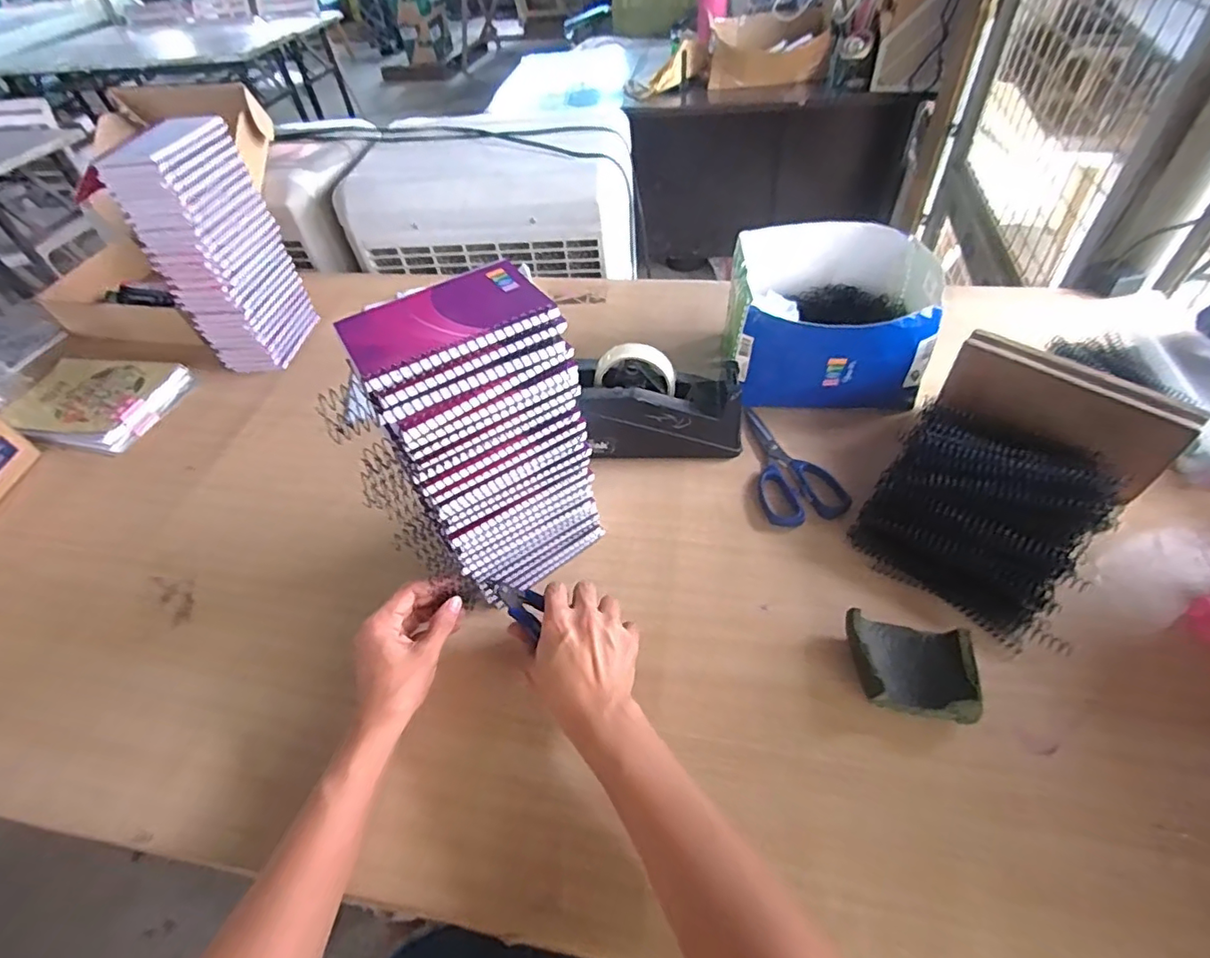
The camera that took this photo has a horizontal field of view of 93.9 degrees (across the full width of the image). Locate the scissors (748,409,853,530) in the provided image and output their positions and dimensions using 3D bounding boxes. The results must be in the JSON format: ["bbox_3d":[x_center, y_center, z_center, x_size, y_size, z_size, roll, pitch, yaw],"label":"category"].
[{"bbox_3d":[0.182,-0.015,0.605,0.081,0.011,0.159,-17,47,-9],"label":"scissors"}]

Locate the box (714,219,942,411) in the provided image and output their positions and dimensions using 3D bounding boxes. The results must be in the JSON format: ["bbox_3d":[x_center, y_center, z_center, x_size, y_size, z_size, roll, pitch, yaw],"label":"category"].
[{"bbox_3d":[0.265,-0.190,0.670,0.212,0.125,0.222,3,47,11],"label":"box"}]

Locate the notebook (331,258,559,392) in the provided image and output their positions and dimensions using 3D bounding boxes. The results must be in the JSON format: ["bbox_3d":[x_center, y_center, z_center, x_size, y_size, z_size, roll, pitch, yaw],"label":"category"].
[{"bbox_3d":[-0.103,-0.104,0.371,0.127,0.012,0.078,-28,51,-17],"label":"notebook"}]

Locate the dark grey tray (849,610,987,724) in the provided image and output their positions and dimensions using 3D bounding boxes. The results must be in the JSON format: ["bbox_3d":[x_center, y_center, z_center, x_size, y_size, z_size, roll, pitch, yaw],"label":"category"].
[{"bbox_3d":[0.239,0.146,0.440,0.084,0.030,0.074,2,47,9],"label":"dark grey tray"}]

